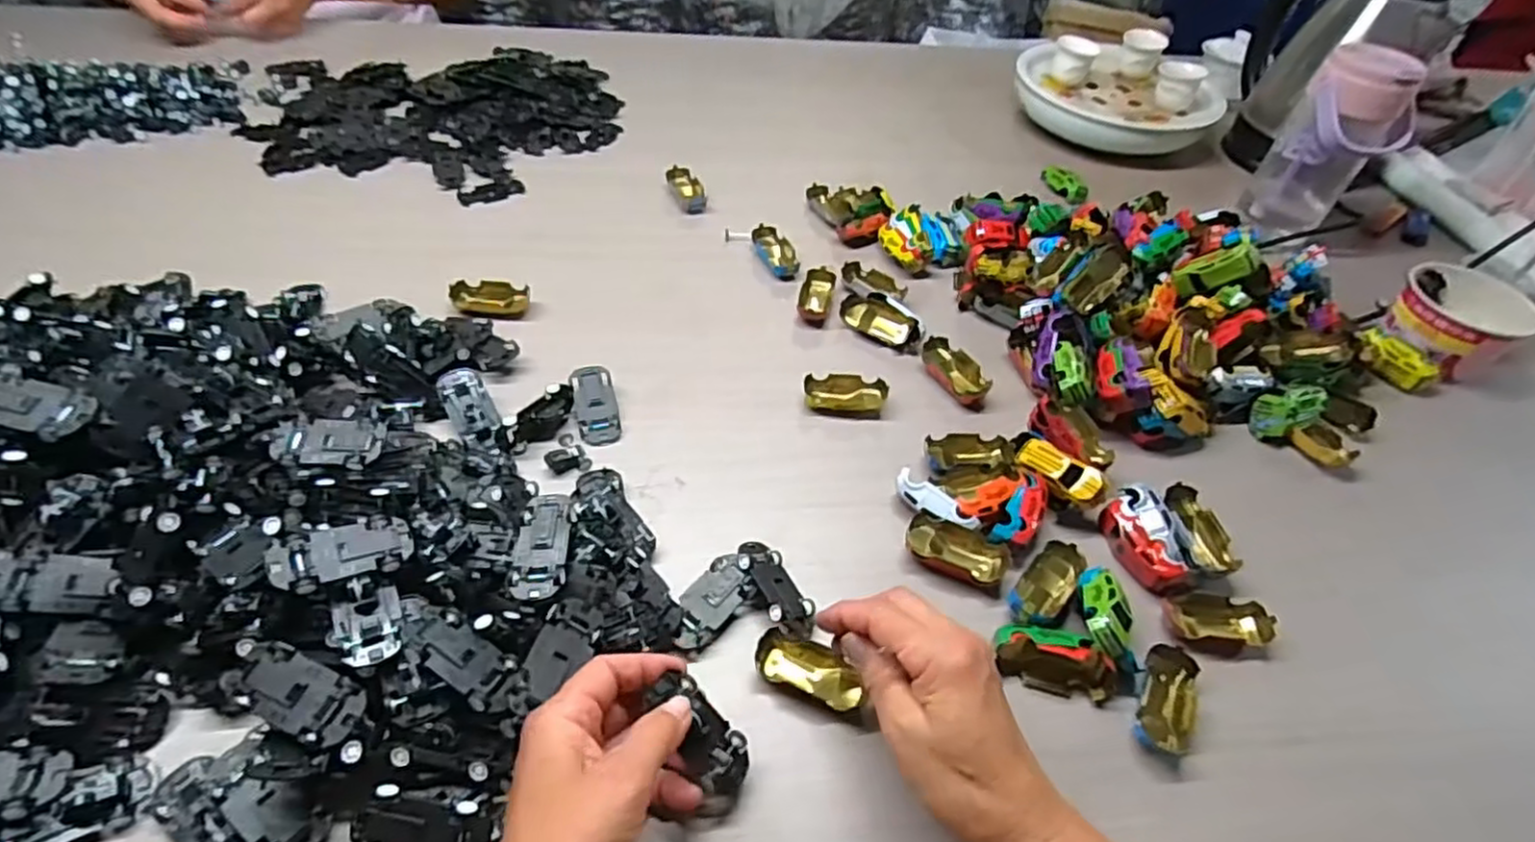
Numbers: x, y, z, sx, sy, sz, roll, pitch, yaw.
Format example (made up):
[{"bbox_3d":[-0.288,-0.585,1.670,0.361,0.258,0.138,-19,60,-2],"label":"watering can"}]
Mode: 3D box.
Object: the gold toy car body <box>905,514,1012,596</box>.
[{"bbox_3d":[0.123,0.085,0.463,0.066,0.019,0.034,20,49,13],"label":"gold toy car body"}]

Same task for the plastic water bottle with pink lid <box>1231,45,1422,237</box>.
[{"bbox_3d":[0.555,-0.264,0.695,0.097,0.163,0.085,23,50,15],"label":"plastic water bottle with pink lid"}]

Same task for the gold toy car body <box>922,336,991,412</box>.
[{"bbox_3d":[0.153,-0.040,0.581,0.029,0.016,0.069,-19,52,-21],"label":"gold toy car body"}]

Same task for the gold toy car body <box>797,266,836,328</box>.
[{"bbox_3d":[0.043,-0.113,0.635,0.029,0.017,0.063,10,47,4],"label":"gold toy car body"}]

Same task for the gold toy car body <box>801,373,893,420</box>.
[{"bbox_3d":[0.062,-0.022,0.557,0.064,0.014,0.034,0,48,-6],"label":"gold toy car body"}]

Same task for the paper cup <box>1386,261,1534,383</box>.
[{"bbox_3d":[0.601,-0.089,0.625,0.091,0.073,0.090,3,47,-3],"label":"paper cup"}]

